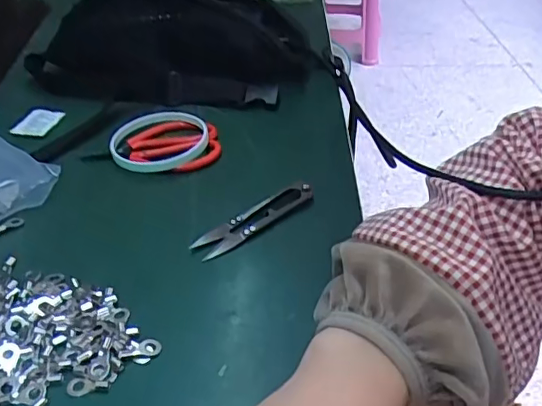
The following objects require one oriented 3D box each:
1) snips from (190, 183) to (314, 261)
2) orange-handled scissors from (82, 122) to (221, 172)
[{"bbox_3d":[-0.012,0.010,0.398,0.098,0.014,0.022,-26,43,-28],"label":"snips"},{"bbox_3d":[-0.098,-0.043,0.472,0.110,0.016,0.062,-15,38,-15],"label":"orange-handled scissors"}]

